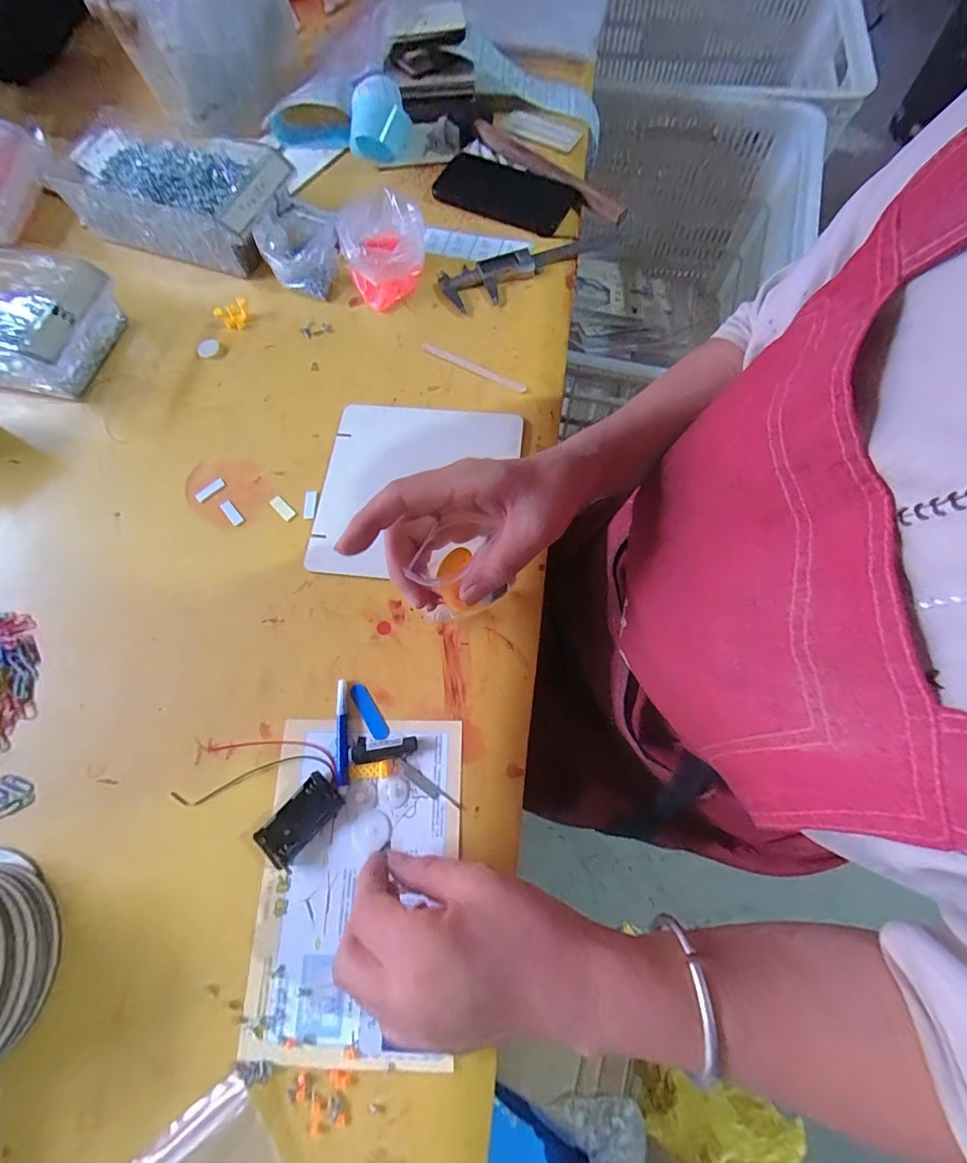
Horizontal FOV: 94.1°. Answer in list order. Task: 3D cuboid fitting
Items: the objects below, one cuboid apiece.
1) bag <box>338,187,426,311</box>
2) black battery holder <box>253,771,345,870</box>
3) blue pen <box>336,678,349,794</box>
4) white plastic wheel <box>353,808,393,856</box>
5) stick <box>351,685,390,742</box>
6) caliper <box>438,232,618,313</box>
[{"bbox_3d":[-0.107,-0.362,0.486,0.088,0.054,0.115,-12,70,-2],"label":"bag"},{"bbox_3d":[-0.132,0.171,0.324,0.032,0.012,0.058,42,77,15],"label":"black battery holder"},{"bbox_3d":[-0.108,0.117,0.345,0.008,0.005,0.081,-7,70,-1],"label":"blue pen"},{"bbox_3d":[-0.081,0.180,0.324,0.028,0.004,0.025,-23,71,-6],"label":"white plastic wheel"},{"bbox_3d":[-0.090,0.101,0.351,0.013,0.004,0.047,-34,73,-10],"label":"stick"},{"bbox_3d":[0.059,-0.356,0.499,0.217,0.009,0.052,-26,72,-7],"label":"caliper"}]

